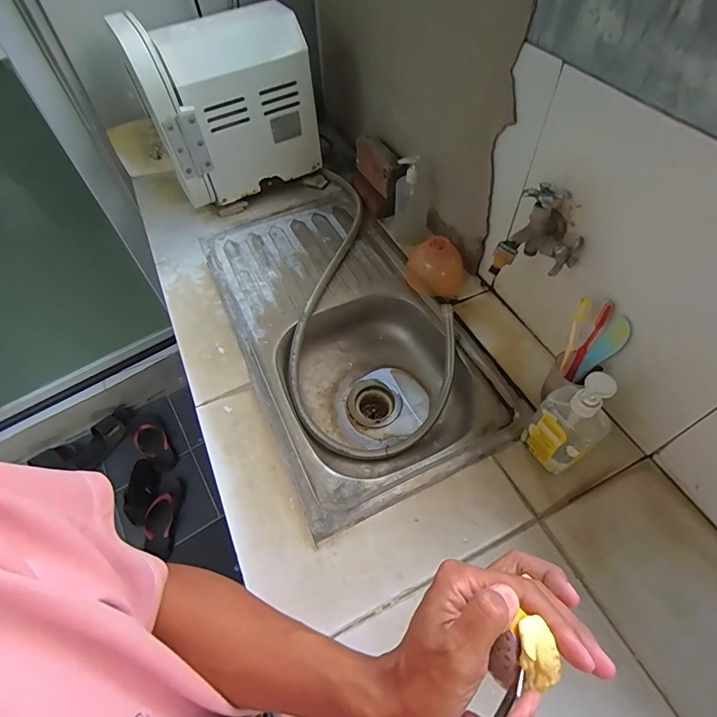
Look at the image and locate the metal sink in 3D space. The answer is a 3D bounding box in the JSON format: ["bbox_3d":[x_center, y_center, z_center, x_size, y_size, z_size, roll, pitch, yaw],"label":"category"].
[{"bbox_3d":[-0.036,-0.054,0.871,0.398,0.138,0.748,-22,57,-13],"label":"metal sink"}]

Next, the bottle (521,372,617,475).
[{"bbox_3d":[0.284,0.090,0.558,0.057,0.197,0.083,-34,60,-20],"label":"bottle"}]

